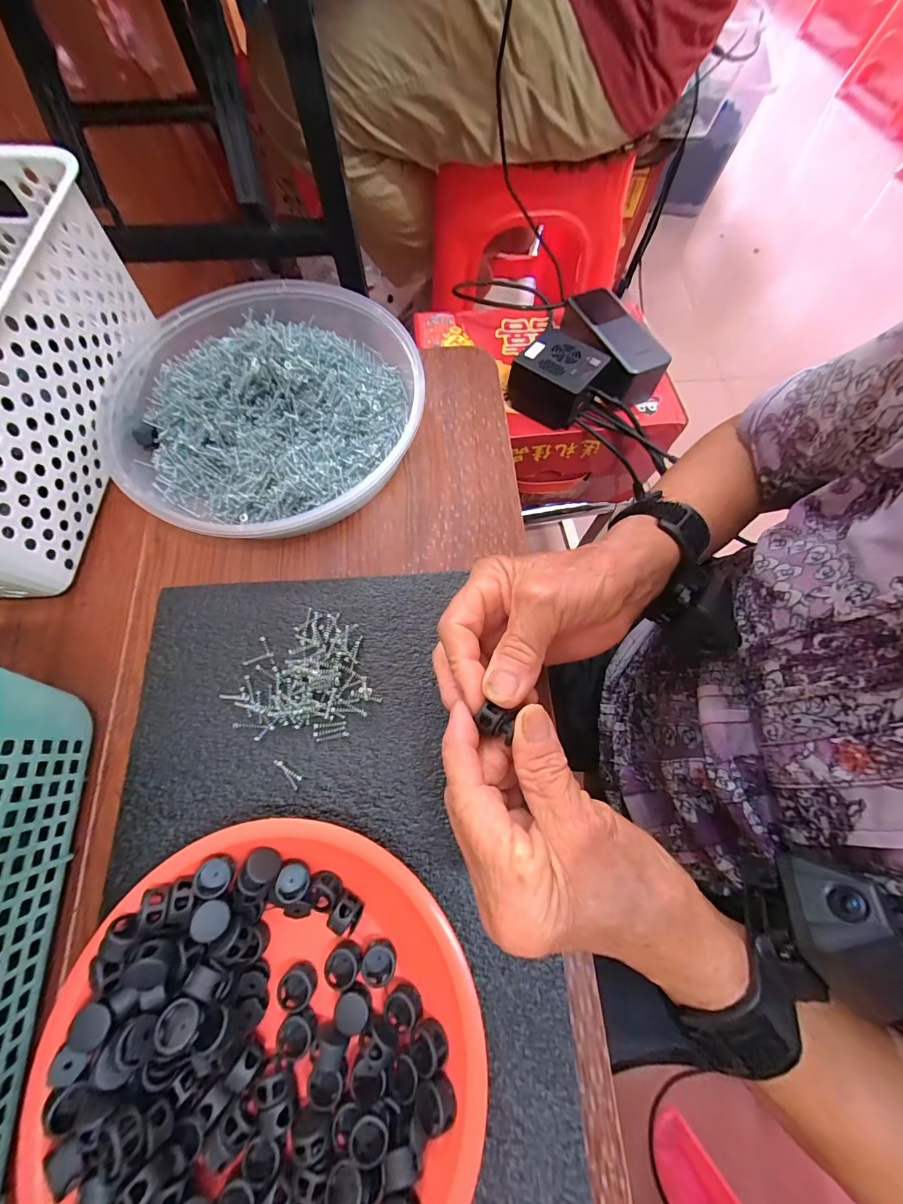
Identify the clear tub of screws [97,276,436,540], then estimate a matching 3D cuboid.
[{"bbox_3d":[-0.148,-0.158,0.315,0.225,0.050,0.228,0,71,-1],"label":"clear tub of screws"}]

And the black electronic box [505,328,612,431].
[{"bbox_3d":[0.112,-0.234,0.426,0.080,0.051,0.075,41,75,12],"label":"black electronic box"}]

